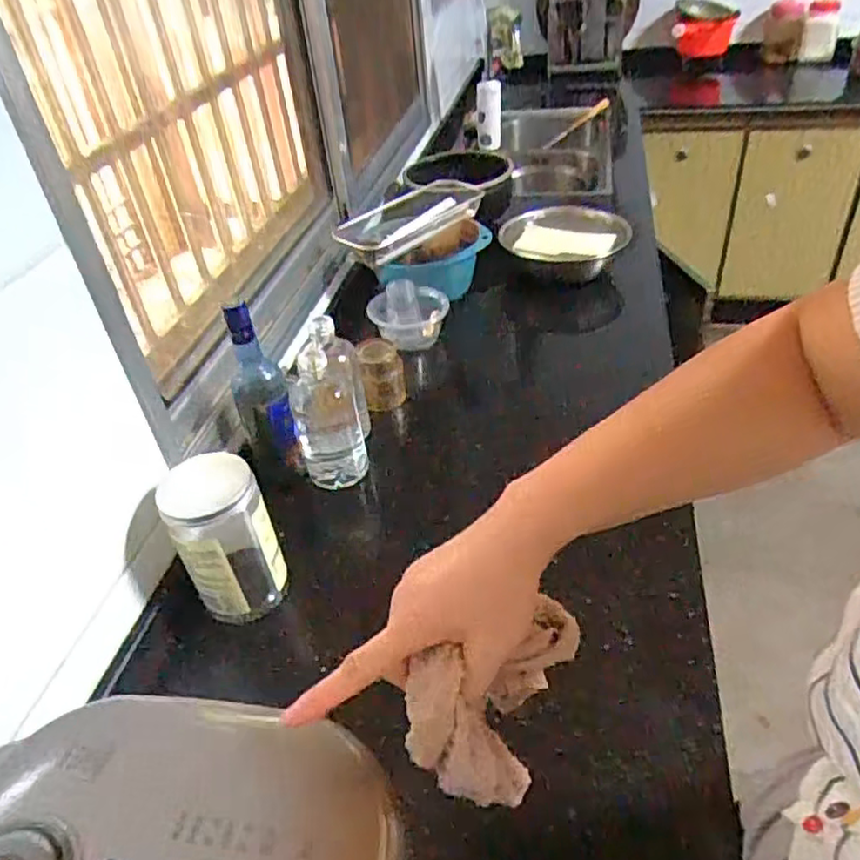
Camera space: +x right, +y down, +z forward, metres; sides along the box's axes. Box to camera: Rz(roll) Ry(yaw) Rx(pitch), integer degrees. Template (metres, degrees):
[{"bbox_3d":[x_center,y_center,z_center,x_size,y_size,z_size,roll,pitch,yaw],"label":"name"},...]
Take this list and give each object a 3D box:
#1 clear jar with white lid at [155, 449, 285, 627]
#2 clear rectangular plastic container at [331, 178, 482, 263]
[{"bbox_3d":[-0.222,0.120,0.746,0.099,0.166,0.108,-22,42,-18],"label":"clear jar with white lid"},{"bbox_3d":[-0.021,-0.393,1.277,0.130,0.052,0.311,29,51,36],"label":"clear rectangular plastic container"}]

